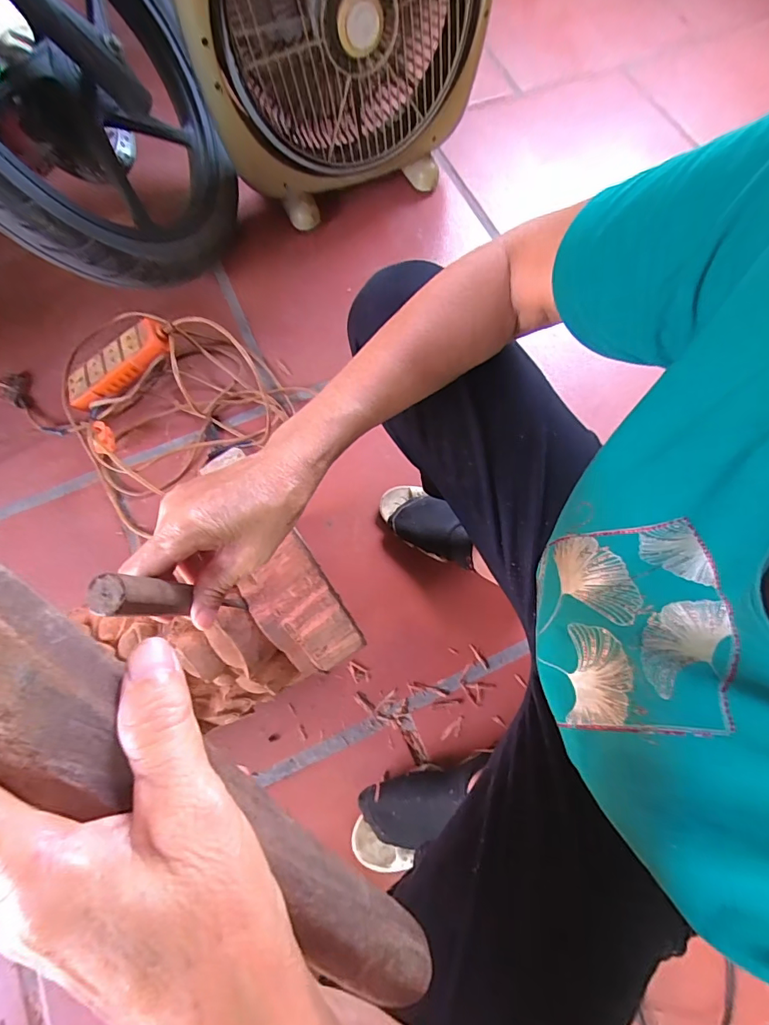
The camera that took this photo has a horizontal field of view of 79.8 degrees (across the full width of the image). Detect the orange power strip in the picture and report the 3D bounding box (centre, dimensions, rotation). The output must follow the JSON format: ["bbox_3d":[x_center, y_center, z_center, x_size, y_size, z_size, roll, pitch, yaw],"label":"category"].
[{"bbox_3d":[-0.419,-0.230,0.721,0.194,0.038,0.066,-29,74,13],"label":"orange power strip"}]

